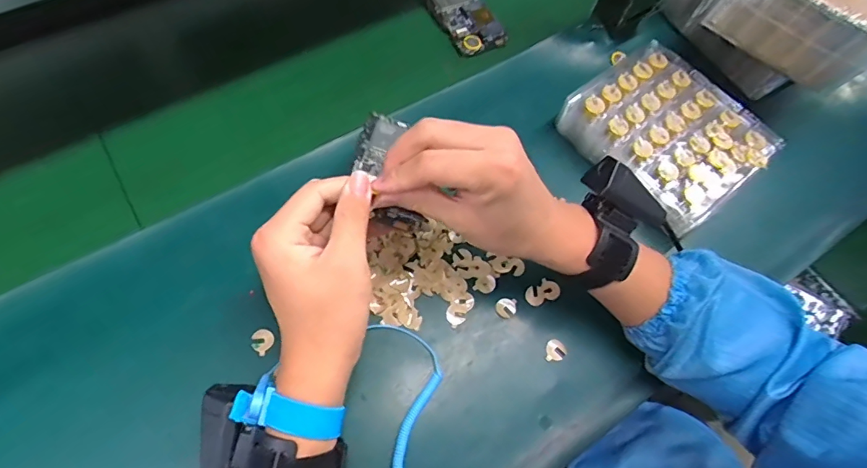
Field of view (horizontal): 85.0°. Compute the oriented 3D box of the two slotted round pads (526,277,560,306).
[{"bbox_3d":[0.100,0.054,0.431,0.031,0.004,0.021,-31,81,-7],"label":"two slotted round pads"}]

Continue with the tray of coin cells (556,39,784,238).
[{"bbox_3d":[0.236,-0.108,0.483,0.146,0.034,0.174,-42,77,-14],"label":"tray of coin cells"}]

